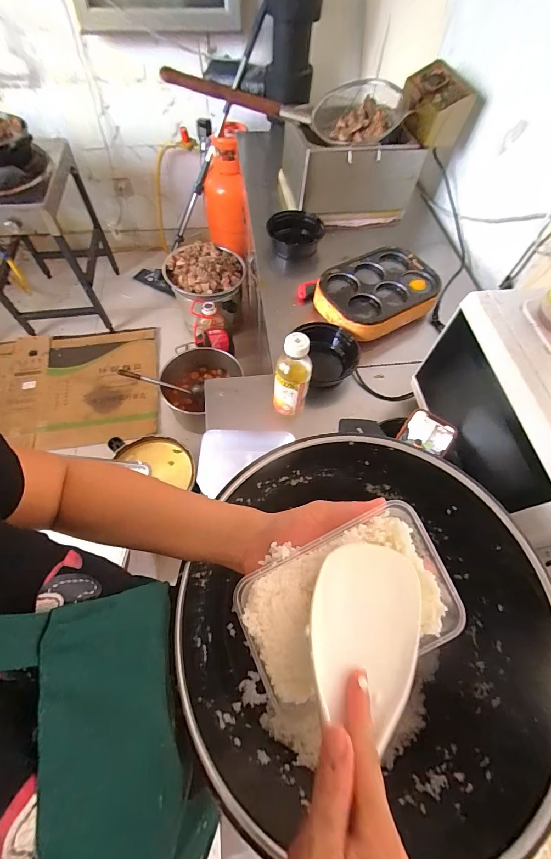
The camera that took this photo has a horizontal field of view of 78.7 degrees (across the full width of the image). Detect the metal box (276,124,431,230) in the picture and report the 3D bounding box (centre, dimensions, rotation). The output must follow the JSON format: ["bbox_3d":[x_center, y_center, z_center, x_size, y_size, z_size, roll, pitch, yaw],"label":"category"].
[{"bbox_3d":[0.217,-0.791,1.028,0.347,0.206,0.289,-13,63,-10],"label":"metal box"}]

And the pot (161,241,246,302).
[{"bbox_3d":[-0.346,-0.777,1.639,0.384,0.138,0.370,39,66,17],"label":"pot"}]

